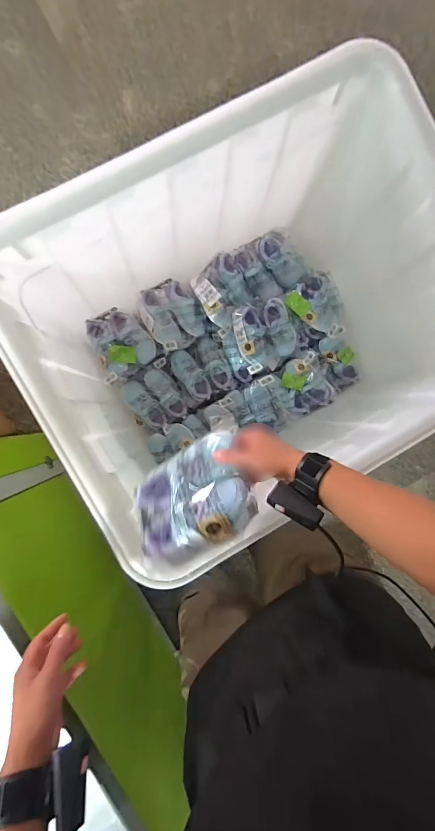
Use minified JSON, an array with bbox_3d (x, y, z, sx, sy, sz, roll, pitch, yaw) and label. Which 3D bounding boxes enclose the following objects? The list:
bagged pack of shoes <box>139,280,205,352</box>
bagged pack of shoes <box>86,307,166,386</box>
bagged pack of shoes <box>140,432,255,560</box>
[{"bbox_3d":[-0.143,-0.319,1.090,0.175,0.076,0.211,-35,93,-4],"label":"bagged pack of shoes"},{"bbox_3d":[-0.292,-0.222,1.091,0.180,0.085,0.208,-25,92,-5],"label":"bagged pack of shoes"},{"bbox_3d":[-0.044,0.126,0.535,0.180,0.061,0.144,-22,92,-3],"label":"bagged pack of shoes"}]

